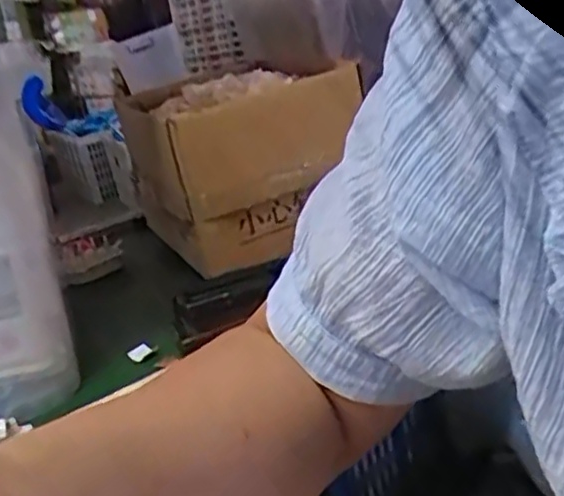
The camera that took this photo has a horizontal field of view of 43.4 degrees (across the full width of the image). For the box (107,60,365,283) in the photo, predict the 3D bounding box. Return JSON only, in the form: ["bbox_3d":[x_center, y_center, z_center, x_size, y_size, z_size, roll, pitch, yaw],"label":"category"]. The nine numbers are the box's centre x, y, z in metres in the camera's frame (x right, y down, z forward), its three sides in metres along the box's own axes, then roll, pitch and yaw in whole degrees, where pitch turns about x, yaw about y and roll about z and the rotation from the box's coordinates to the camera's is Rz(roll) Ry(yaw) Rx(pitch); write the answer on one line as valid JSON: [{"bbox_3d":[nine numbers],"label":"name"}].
[{"bbox_3d":[-0.051,-0.103,0.859,0.218,0.179,0.263,-19,21,-18],"label":"box"}]

